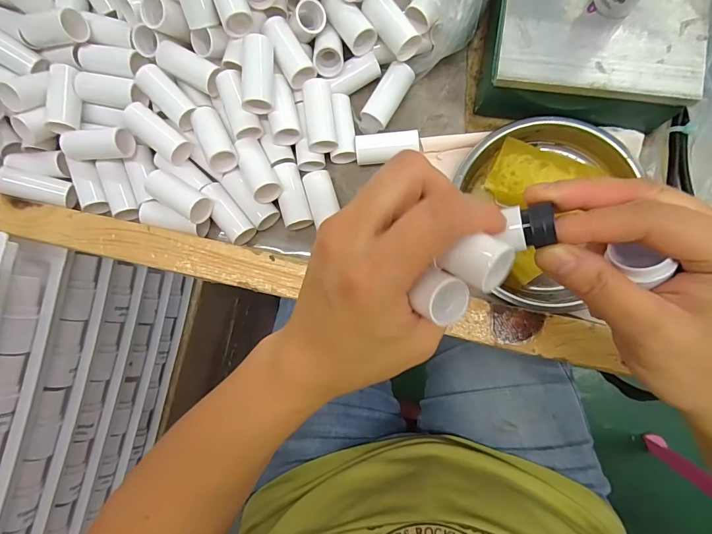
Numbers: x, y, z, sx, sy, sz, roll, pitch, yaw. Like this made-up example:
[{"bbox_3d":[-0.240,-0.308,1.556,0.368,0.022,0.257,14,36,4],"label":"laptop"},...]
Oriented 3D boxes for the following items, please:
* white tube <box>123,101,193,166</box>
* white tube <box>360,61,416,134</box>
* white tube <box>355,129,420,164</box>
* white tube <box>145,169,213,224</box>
[{"bbox_3d":[-0.143,-0.096,0.276,0.049,0.019,0.021,41,89,-8],"label":"white tube"},{"bbox_3d":[0.022,-0.124,0.287,0.019,0.021,0.052,33,88,6],"label":"white tube"},{"bbox_3d":[0.023,-0.087,0.284,0.045,0.019,0.021,-7,84,4],"label":"white tube"},{"bbox_3d":[-0.127,-0.051,0.275,0.047,0.026,0.020,32,88,6],"label":"white tube"}]

